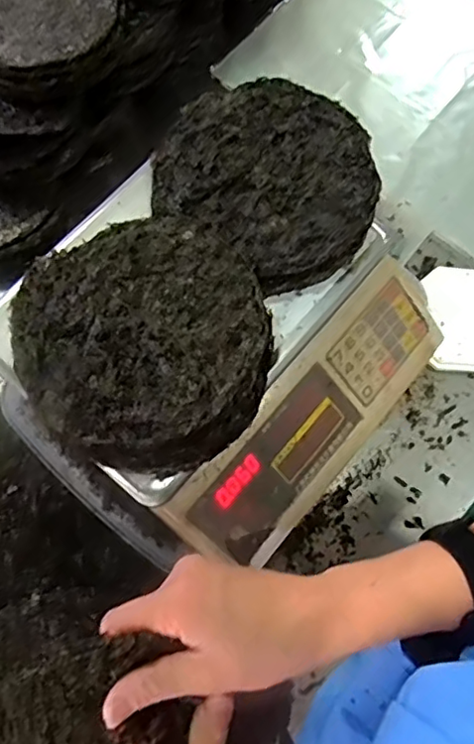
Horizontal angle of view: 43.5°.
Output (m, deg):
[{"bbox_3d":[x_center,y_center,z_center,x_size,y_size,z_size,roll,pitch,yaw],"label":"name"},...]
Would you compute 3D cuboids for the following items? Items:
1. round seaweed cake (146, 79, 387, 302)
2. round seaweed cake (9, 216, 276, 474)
[{"bbox_3d":[0.031,-0.178,0.535,0.199,0.023,0.168,38,76,11],"label":"round seaweed cake"},{"bbox_3d":[-0.074,-0.028,0.481,0.191,0.033,0.205,0,72,0],"label":"round seaweed cake"}]

